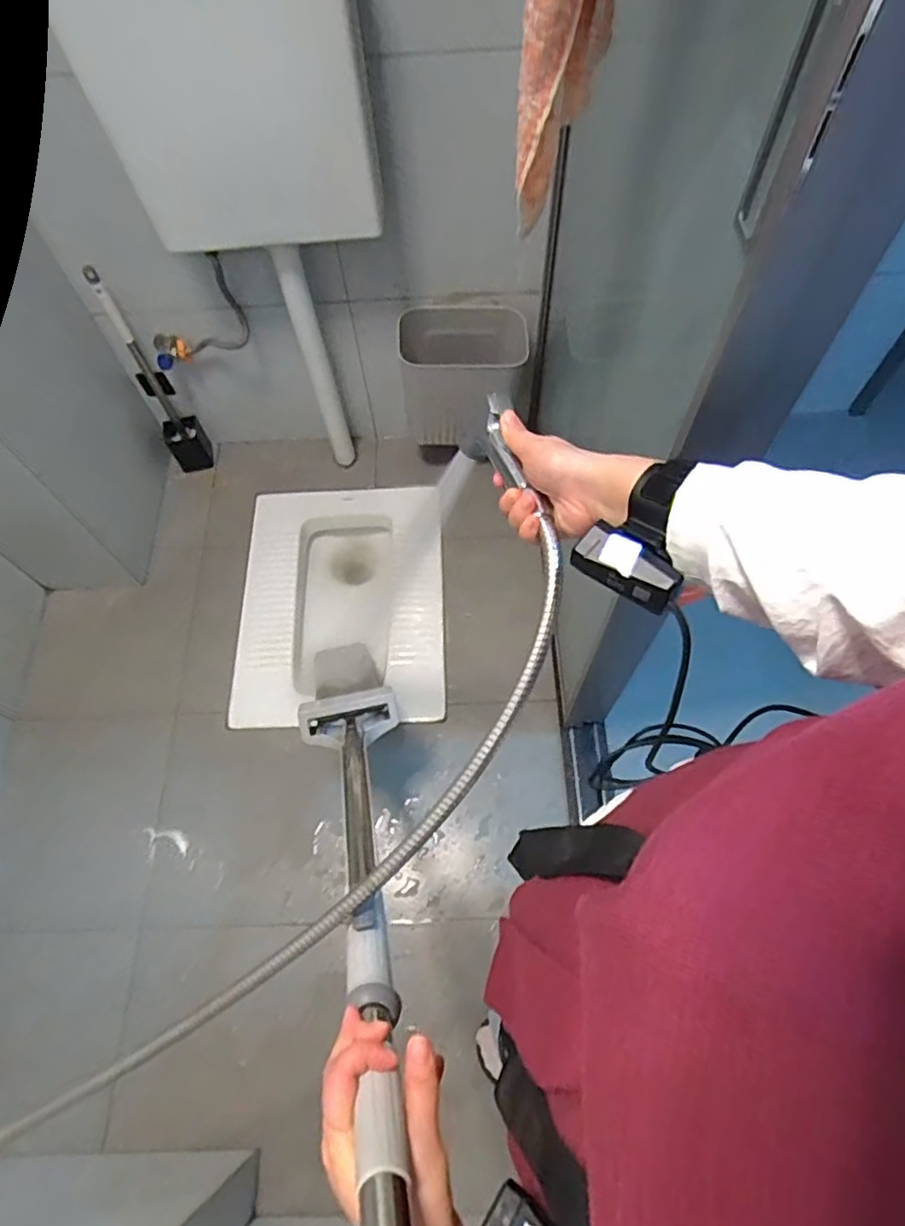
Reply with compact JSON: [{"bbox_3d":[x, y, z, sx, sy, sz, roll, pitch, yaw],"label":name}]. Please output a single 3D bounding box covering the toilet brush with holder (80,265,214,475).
[{"bbox_3d":[-0.639,-0.481,1.409,0.091,0.442,0.109,-35,67,-14],"label":"toilet brush with holder"}]

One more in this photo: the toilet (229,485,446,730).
[{"bbox_3d":[-0.243,-0.001,1.533,0.450,0.189,0.587,-3,63,1],"label":"toilet"}]

